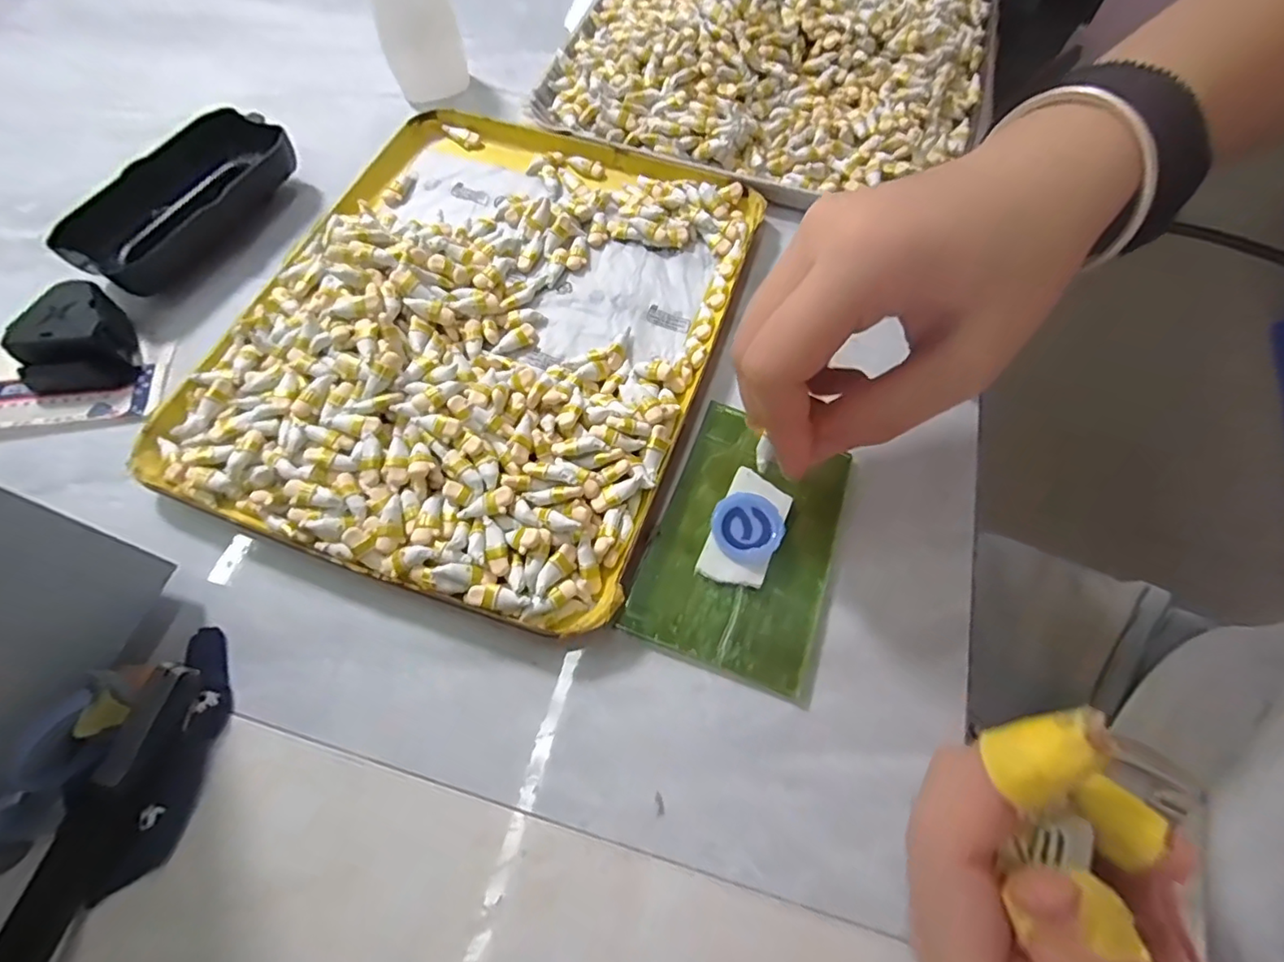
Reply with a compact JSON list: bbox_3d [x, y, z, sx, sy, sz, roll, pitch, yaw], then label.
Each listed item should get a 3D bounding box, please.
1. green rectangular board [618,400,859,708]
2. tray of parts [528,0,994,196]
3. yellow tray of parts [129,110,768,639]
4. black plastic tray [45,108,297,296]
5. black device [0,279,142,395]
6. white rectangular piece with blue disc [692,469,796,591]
[{"bbox_3d":[0.041,0.022,0.228,0.068,0.005,0.102,21,66,8],"label":"green rectangular board"},{"bbox_3d":[0.079,-0.256,0.344,0.238,0.029,0.216,19,66,8],"label":"tray of parts"},{"bbox_3d":[-0.067,-0.076,0.260,0.195,0.026,0.244,18,66,7],"label":"yellow tray of parts"},{"bbox_3d":[-0.225,-0.138,0.287,0.045,0.026,0.109,33,68,13],"label":"black plastic tray"},{"bbox_3d":[-0.245,-0.061,0.252,0.037,0.024,0.047,-16,66,-9],"label":"black device"},{"bbox_3d":[0.040,0.018,0.224,0.026,0.008,0.045,19,66,8],"label":"white rectangular piece with blue disc"}]

